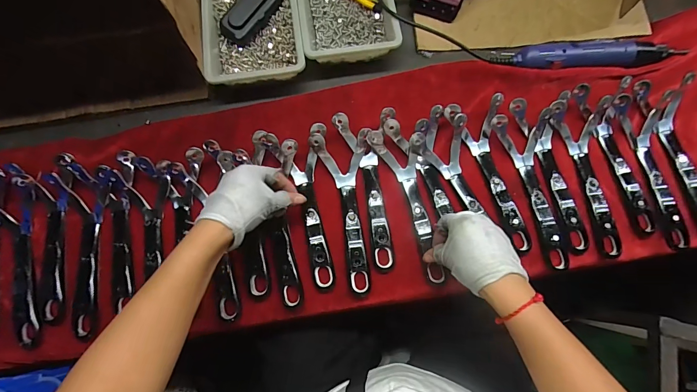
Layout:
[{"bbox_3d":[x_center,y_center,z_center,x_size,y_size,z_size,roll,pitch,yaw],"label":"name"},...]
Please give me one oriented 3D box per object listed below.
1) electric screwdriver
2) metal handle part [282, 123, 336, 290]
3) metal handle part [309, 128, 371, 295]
[{"bbox_3d":[0.366,-0.214,0.515,0.282,0.030,0.042,-4,75,1],"label":"electric screwdriver"},{"bbox_3d":[-0.048,0.014,0.467,0.064,0.030,0.218,-10,79,-2],"label":"metal handle part"},{"bbox_3d":[-0.004,0.015,0.462,0.081,0.024,0.221,-5,75,1],"label":"metal handle part"}]

